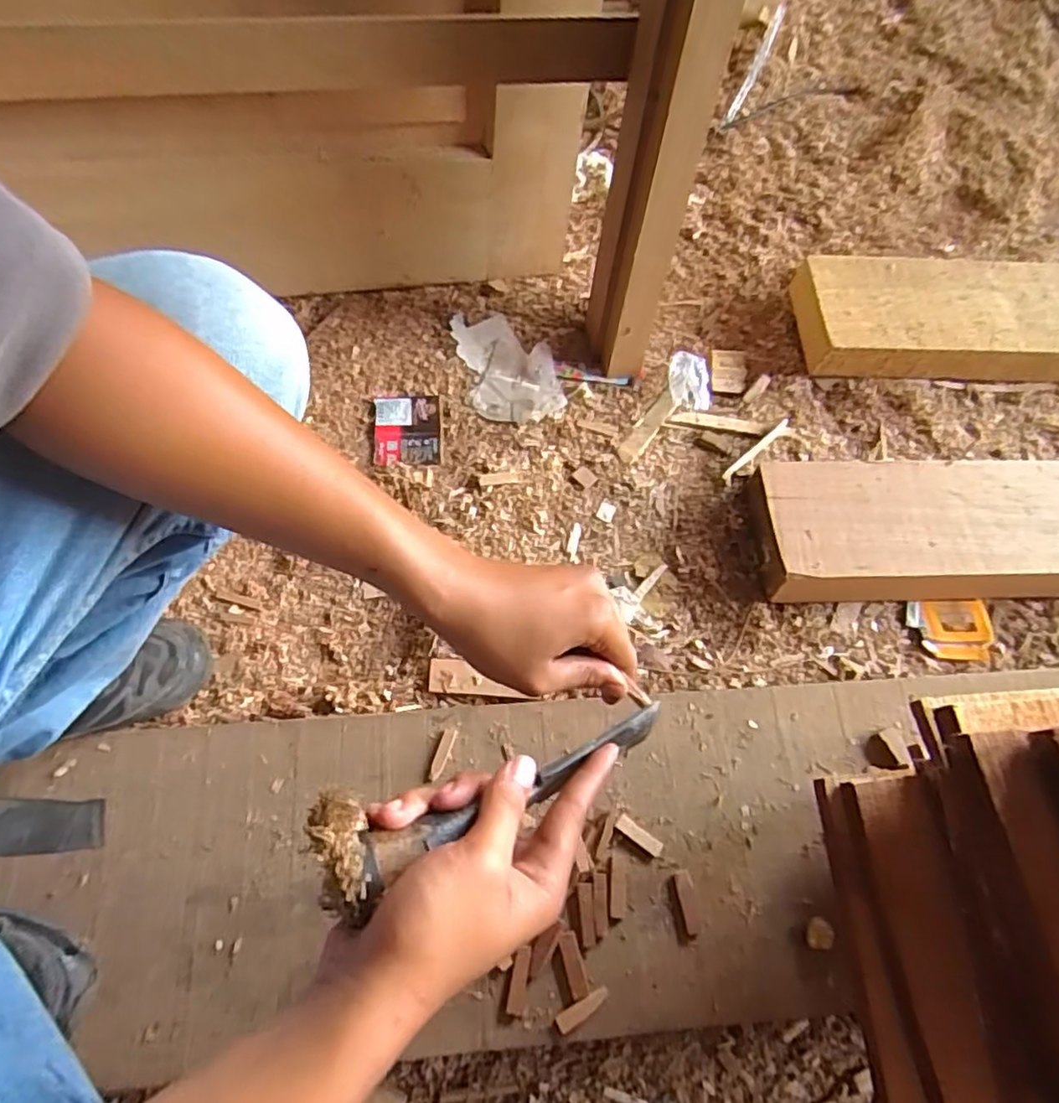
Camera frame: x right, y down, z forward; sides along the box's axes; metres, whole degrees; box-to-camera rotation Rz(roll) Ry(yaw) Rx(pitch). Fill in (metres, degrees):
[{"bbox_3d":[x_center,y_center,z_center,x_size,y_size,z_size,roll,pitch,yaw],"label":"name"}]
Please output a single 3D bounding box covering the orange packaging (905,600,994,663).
[{"bbox_3d":[0.464,0.086,0.718,0.088,0.016,0.072,4,67,0],"label":"orange packaging"}]

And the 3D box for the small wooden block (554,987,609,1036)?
[{"bbox_3d":[0.044,0.374,0.533,0.049,0.004,0.014,-26,70,-12],"label":"small wooden block"}]

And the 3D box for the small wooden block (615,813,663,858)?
[{"bbox_3d":[0.099,0.256,0.588,0.044,0.005,0.015,34,70,13],"label":"small wooden block"}]

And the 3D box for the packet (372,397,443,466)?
[{"bbox_3d":[-0.148,-0.145,0.794,0.080,0.014,0.091,-1,67,-2],"label":"packet"}]

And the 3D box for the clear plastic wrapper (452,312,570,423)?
[{"bbox_3d":[-0.027,-0.232,0.822,0.109,0.016,0.162,-14,68,-7],"label":"clear plastic wrapper"}]

